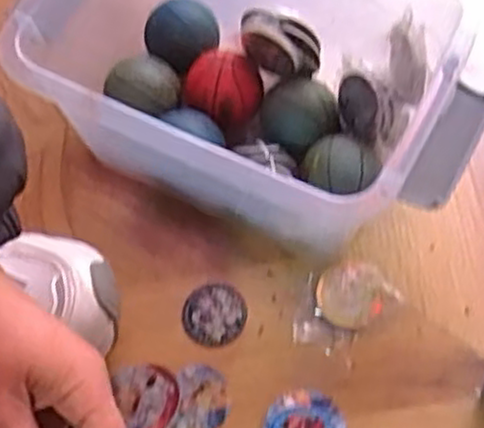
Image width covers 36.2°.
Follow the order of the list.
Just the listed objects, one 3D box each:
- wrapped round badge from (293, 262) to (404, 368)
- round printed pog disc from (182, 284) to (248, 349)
[{"bbox_3d":[0.072,0.065,0.521,0.058,0.018,0.070,28,70,14],"label":"wrapped round badge"},{"bbox_3d":[-0.020,0.071,0.524,0.044,0.004,0.043,-1,66,2],"label":"round printed pog disc"}]

